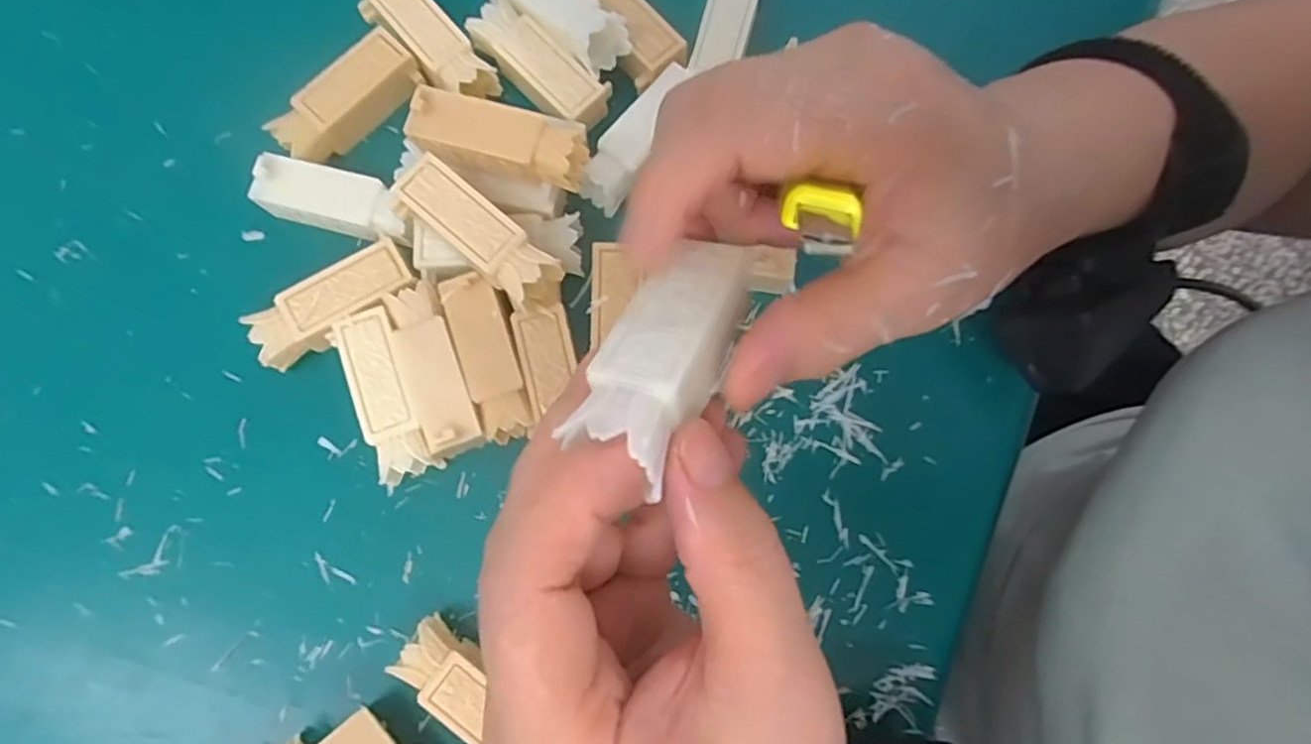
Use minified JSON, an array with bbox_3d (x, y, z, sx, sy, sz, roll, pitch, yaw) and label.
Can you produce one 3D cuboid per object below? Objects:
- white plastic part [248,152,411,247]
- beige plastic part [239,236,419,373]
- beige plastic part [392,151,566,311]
[{"bbox_3d":[-0.121,-0.064,0.264,0.060,0.022,0.023,15,80,1],"label":"white plastic part"},{"bbox_3d":[-0.119,-0.024,0.257,0.060,0.020,0.024,-34,82,-7],"label":"beige plastic part"},{"bbox_3d":[-0.062,-0.048,0.244,0.063,0.020,0.022,38,81,5],"label":"beige plastic part"}]

